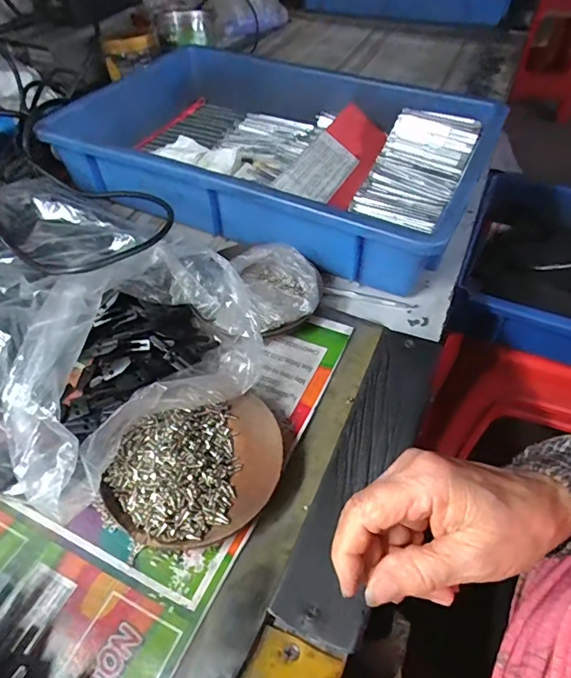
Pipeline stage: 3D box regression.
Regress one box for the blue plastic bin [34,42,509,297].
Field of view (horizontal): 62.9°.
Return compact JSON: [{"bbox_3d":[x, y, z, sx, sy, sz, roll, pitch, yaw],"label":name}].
[{"bbox_3d":[-0.017,-0.221,0.534,0.448,0.073,0.293,21,52,18],"label":"blue plastic bin"}]

